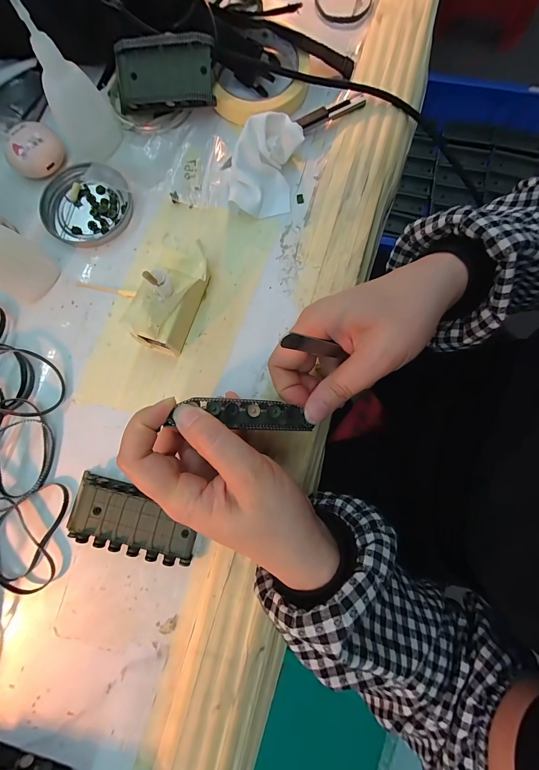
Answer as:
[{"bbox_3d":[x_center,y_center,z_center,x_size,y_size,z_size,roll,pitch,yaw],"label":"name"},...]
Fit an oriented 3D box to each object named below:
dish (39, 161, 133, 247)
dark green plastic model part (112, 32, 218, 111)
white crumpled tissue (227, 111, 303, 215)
[{"bbox_3d":[-0.163,-0.163,0.277,0.075,0.011,0.074,0,79,3],"label":"dish"},{"bbox_3d":[-0.094,-0.272,0.270,0.092,0.012,0.046,6,114,11],"label":"dark green plastic model part"},{"bbox_3d":[-0.004,-0.186,0.262,0.052,0.034,0.076,11,80,5],"label":"white crumpled tissue"}]

